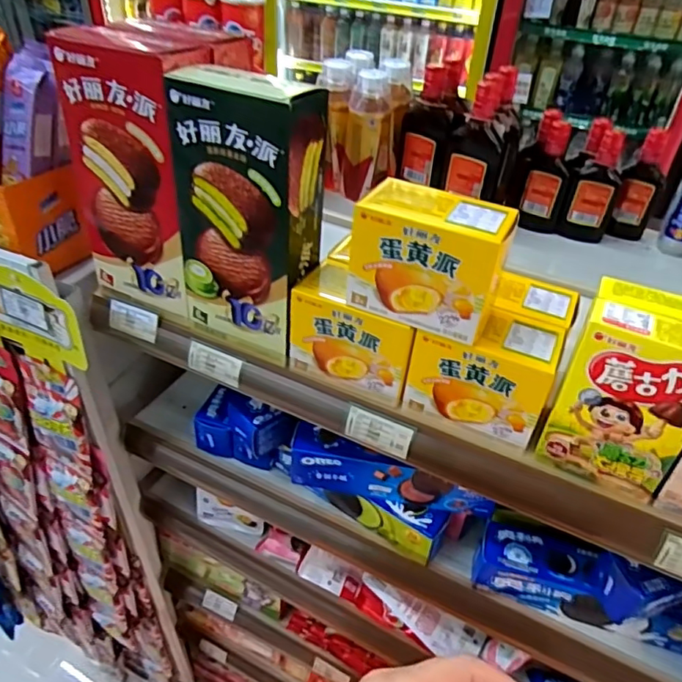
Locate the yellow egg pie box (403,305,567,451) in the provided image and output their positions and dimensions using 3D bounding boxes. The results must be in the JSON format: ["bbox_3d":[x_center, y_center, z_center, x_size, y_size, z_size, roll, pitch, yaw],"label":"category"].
[{"bbox_3d":[0.115,0.023,0.456,0.106,0.082,0.061,19,42,17],"label":"yellow egg pie box"}]

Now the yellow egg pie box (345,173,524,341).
[{"bbox_3d":[0.065,-0.061,0.427,0.115,0.092,0.065,19,42,17],"label":"yellow egg pie box"}]

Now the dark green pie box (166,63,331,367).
[{"bbox_3d":[-0.079,-0.103,0.470,0.116,0.216,0.068,20,42,18],"label":"dark green pie box"}]

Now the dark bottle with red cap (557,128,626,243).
[{"bbox_3d":[0.359,-0.216,0.786,0.064,0.151,0.036,22,43,20],"label":"dark bottle with red cap"}]

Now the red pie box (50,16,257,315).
[{"bbox_3d":[-0.169,-0.159,0.524,0.121,0.233,0.128,18,42,16],"label":"red pie box"}]

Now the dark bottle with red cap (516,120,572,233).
[{"bbox_3d":[0.298,-0.234,0.805,0.062,0.150,0.042,18,42,16],"label":"dark bottle with red cap"}]

